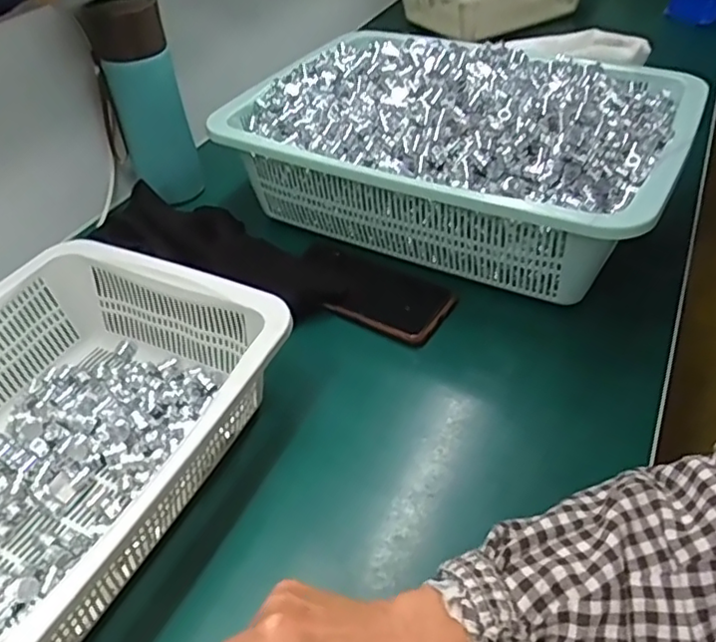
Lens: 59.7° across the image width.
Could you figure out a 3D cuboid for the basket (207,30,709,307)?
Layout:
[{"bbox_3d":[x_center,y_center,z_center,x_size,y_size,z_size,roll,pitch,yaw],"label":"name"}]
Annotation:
[{"bbox_3d":[0.108,-0.191,0.651,0.412,0.133,0.329,20,49,25],"label":"basket"}]

